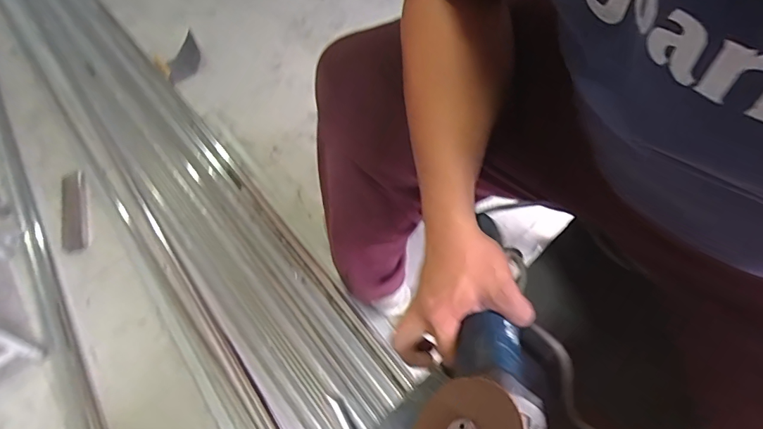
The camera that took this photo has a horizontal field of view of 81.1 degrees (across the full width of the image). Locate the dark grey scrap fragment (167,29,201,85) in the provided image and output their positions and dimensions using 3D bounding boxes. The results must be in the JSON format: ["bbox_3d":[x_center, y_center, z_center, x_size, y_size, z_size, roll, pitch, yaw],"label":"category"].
[{"bbox_3d":[-0.647,-0.504,1.474,0.023,0.093,0.186,9,65,20],"label":"dark grey scrap fragment"}]

